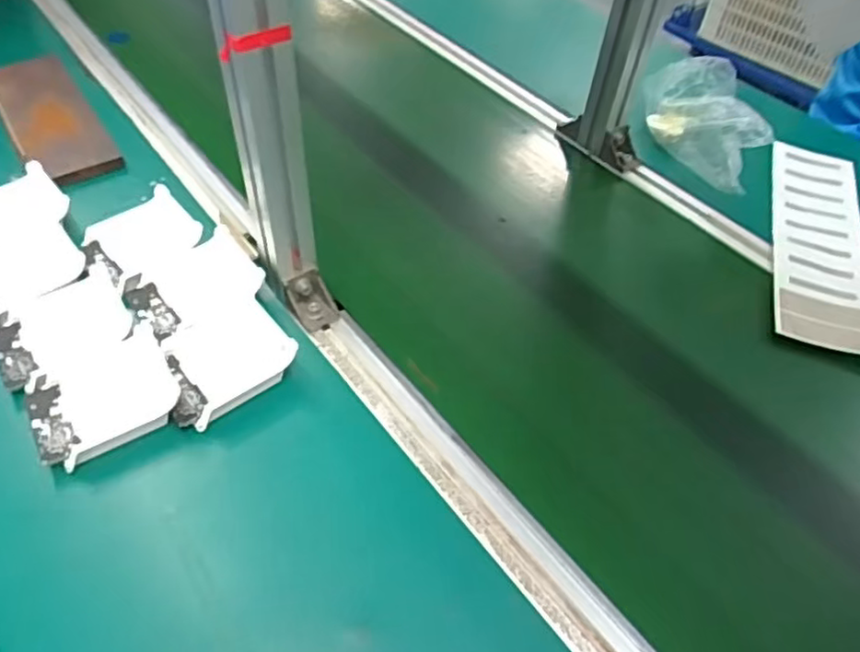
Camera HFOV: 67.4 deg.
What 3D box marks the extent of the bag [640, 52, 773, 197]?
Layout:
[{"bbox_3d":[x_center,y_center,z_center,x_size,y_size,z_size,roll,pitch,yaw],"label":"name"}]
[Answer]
[{"bbox_3d":[0.333,-0.250,0.810,0.101,0.096,0.211,7,49,2],"label":"bag"}]

